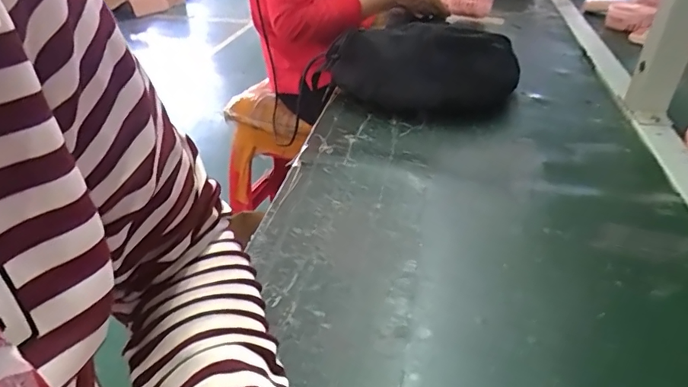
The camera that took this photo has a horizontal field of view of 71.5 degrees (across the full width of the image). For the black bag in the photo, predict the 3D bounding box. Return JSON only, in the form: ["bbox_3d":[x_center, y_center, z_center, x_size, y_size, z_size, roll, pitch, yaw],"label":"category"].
[{"bbox_3d":[0.104,-0.165,0.632,0.236,0.107,0.077,-3,34,-3],"label":"black bag"}]

